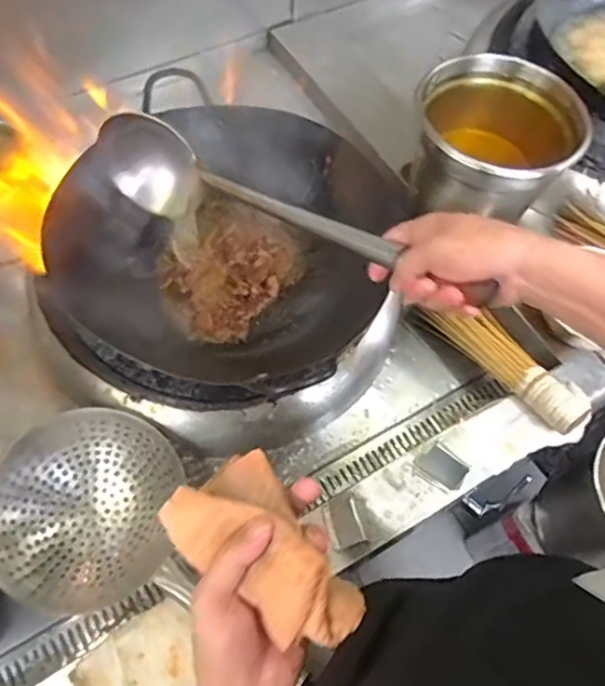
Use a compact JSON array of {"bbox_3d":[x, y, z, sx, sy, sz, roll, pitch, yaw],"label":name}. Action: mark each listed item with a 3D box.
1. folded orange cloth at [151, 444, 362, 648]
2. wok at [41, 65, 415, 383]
[{"bbox_3d":[-0.020,0.136,0.384,0.141,0.039,0.081,40,66,16],"label":"folded orange cloth"},{"bbox_3d":[-0.099,-0.160,0.780,0.377,0.133,0.384,8,61,1],"label":"wok"}]

